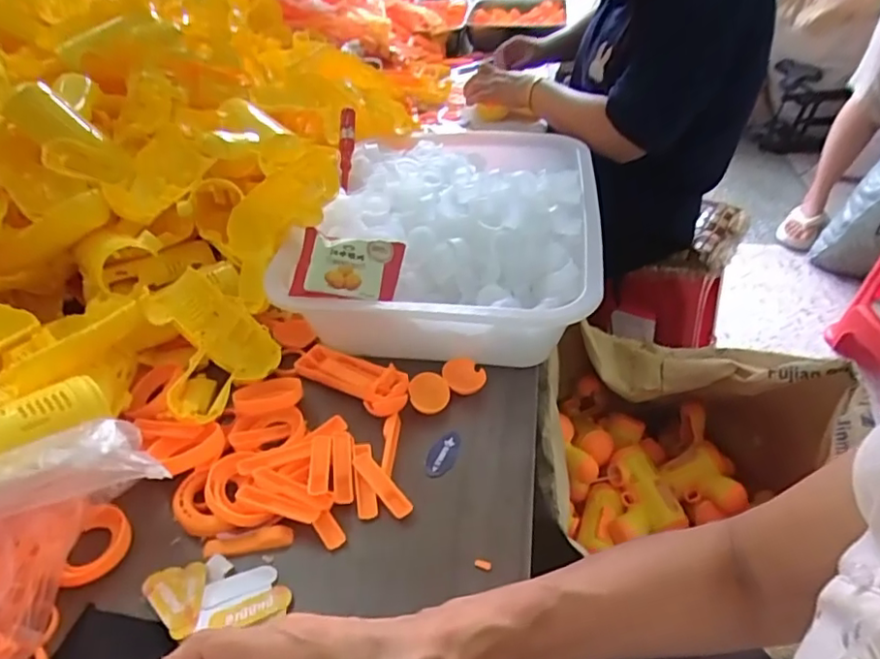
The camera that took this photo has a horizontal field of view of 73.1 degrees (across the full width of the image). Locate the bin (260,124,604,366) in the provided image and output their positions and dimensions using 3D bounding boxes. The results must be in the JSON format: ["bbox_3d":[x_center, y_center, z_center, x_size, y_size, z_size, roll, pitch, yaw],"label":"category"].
[{"bbox_3d":[0.018,-0.123,0.647,0.286,0.105,0.410,3,40,8],"label":"bin"}]

